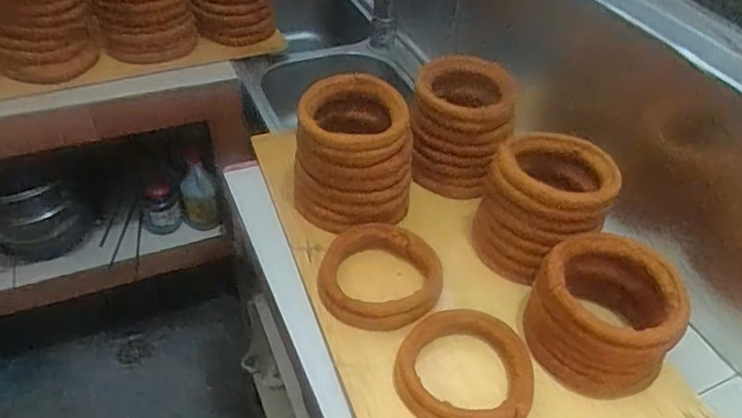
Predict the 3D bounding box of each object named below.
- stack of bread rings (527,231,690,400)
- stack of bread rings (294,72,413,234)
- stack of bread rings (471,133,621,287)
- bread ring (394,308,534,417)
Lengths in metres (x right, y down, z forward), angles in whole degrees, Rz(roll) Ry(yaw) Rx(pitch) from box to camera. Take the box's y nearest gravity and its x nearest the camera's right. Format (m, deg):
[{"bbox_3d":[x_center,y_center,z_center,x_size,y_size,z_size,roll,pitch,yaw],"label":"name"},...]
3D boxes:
[{"bbox_3d":[0.283,0.131,0.690,0.173,0.116,0.167,36,52,27],"label":"stack of bread rings"},{"bbox_3d":[-0.025,-0.085,0.833,0.167,0.145,0.196,-1,45,-7],"label":"stack of bread rings"},{"bbox_3d":[0.235,0.007,0.780,0.158,0.160,0.181,32,50,24],"label":"stack of bread rings"},{"bbox_3d":[0.111,0.189,0.662,0.153,0.042,0.149,3,44,-3],"label":"bread ring"}]

